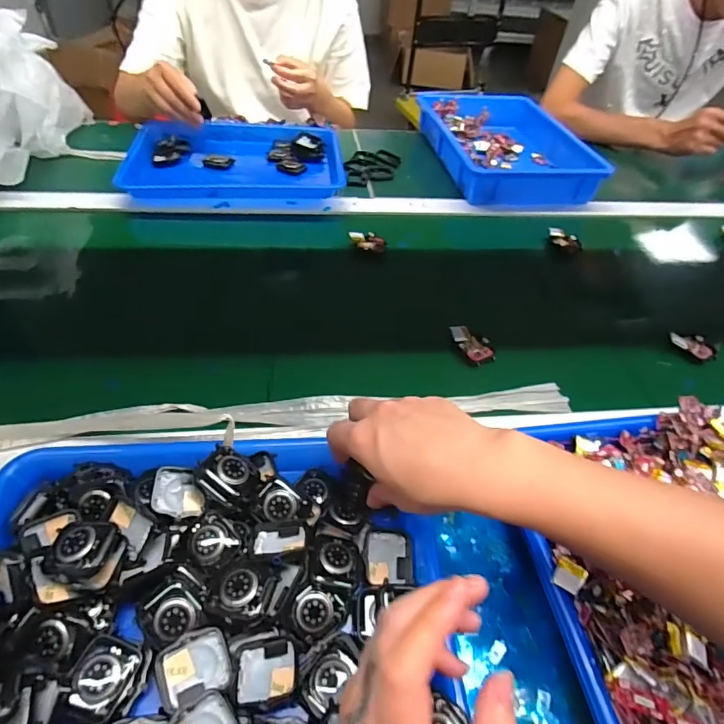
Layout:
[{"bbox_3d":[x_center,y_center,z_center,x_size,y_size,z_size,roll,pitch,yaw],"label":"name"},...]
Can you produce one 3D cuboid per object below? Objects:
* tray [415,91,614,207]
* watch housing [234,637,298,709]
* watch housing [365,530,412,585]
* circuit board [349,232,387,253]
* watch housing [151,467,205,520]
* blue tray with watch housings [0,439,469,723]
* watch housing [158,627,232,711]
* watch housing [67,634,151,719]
[{"bbox_3d":[0.261,-0.408,0.889,0.243,0.057,0.347,-5,49,-10],"label":"tray"},{"bbox_3d":[-0.061,0.196,0.301,0.038,0.014,0.037,-3,48,-9],"label":"watch housing"},{"bbox_3d":[0.020,0.149,0.362,0.036,0.011,0.039,4,63,-12],"label":"watch housing"},{"bbox_3d":[0.009,-0.173,0.675,0.050,0.017,0.031,-1,48,-7],"label":"circuit board"},{"bbox_3d":[-0.142,0.101,0.368,0.038,0.013,0.037,16,60,-25],"label":"watch housing"},{"bbox_3d":[-0.107,0.161,0.318,0.327,0.044,0.251,-1,48,-7],"label":"blue tray with watch housings"},{"bbox_3d":[-0.104,0.191,0.297,0.039,0.012,0.037,-16,52,-19],"label":"watch housing"},{"bbox_3d":[-0.157,0.193,0.291,0.039,0.015,0.040,8,48,1],"label":"watch housing"}]

